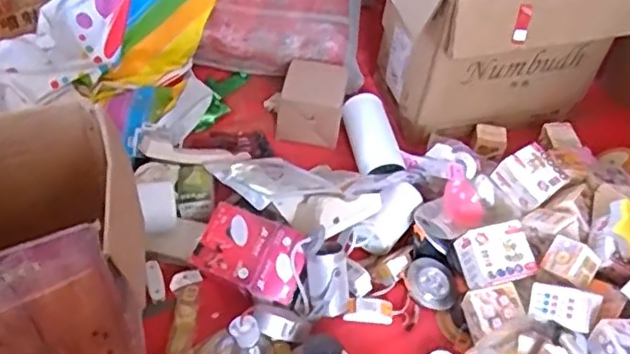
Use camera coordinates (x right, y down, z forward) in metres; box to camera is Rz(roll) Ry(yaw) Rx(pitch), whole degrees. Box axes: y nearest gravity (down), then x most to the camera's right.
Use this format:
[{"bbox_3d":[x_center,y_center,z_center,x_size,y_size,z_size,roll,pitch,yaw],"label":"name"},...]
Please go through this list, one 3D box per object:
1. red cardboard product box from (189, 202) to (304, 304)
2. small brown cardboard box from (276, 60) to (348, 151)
[{"bbox_3d":[-0.090,0.108,0.922,0.153,0.018,0.099,22,80,16],"label":"red cardboard product box"},{"bbox_3d":[-0.005,-0.131,1.172,0.112,0.102,0.116,10,48,4],"label":"small brown cardboard box"}]

